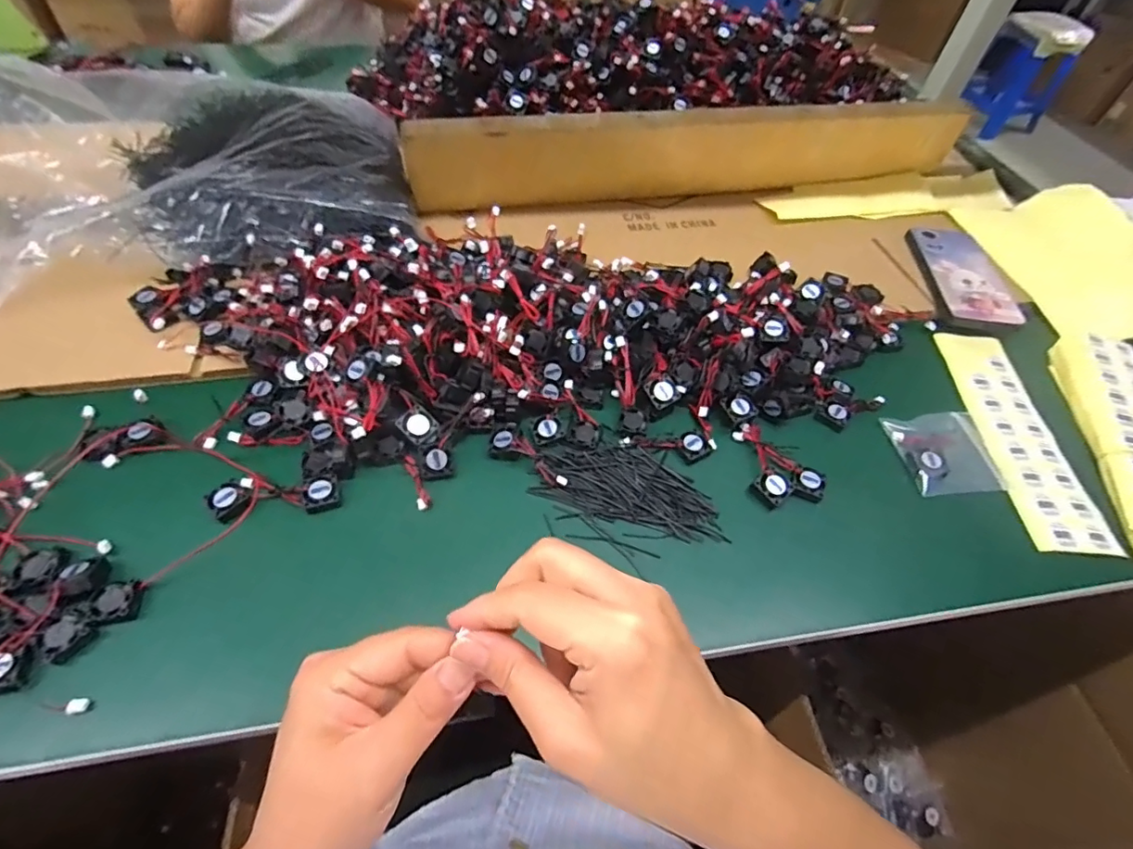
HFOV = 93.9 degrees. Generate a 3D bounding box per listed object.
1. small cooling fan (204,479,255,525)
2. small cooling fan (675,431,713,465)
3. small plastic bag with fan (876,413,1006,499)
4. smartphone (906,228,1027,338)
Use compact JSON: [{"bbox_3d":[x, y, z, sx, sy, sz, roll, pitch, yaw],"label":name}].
[{"bbox_3d":[-0.250,0.057,0.396,0.028,0.012,0.033,-36,63,-27],"label":"small cooling fan"},{"bbox_3d":[0.107,0.019,0.450,0.025,0.008,0.024,-24,59,-20],"label":"small cooling fan"},{"bbox_3d":[0.333,0.024,0.460,0.086,0.009,0.080,-2,53,-6],"label":"small plastic bag with fan"},{"bbox_3d":[0.442,-0.168,0.593,0.094,0.013,0.164,5,53,-1],"label":"smartphone"}]

